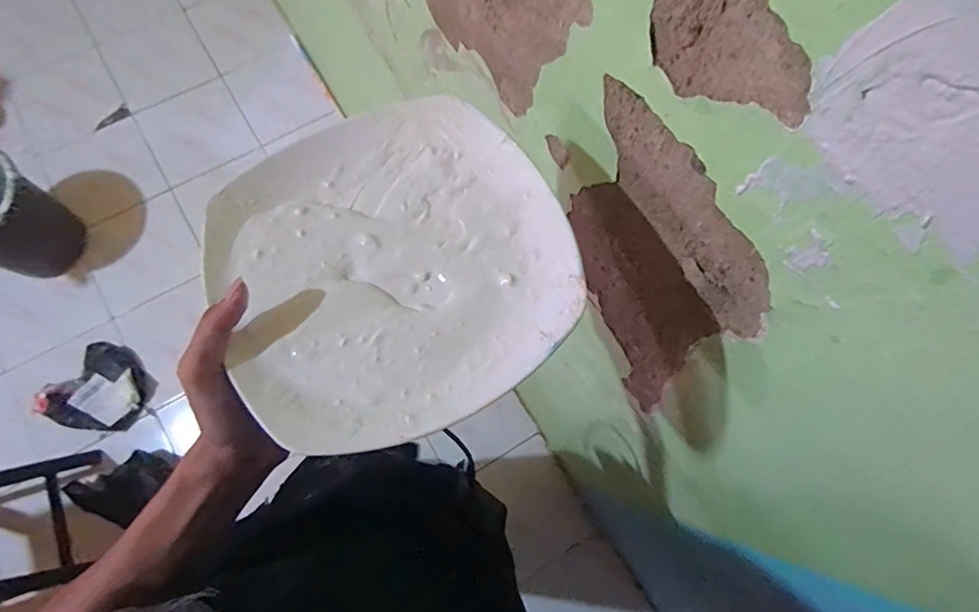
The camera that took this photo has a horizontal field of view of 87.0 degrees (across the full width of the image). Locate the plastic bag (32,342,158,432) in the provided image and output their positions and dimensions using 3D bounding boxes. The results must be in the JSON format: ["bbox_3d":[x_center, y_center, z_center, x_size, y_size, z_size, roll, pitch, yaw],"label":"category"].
[{"bbox_3d":[-1.066,0.239,1.428,0.236,0.053,0.238,28,75,6],"label":"plastic bag"}]

